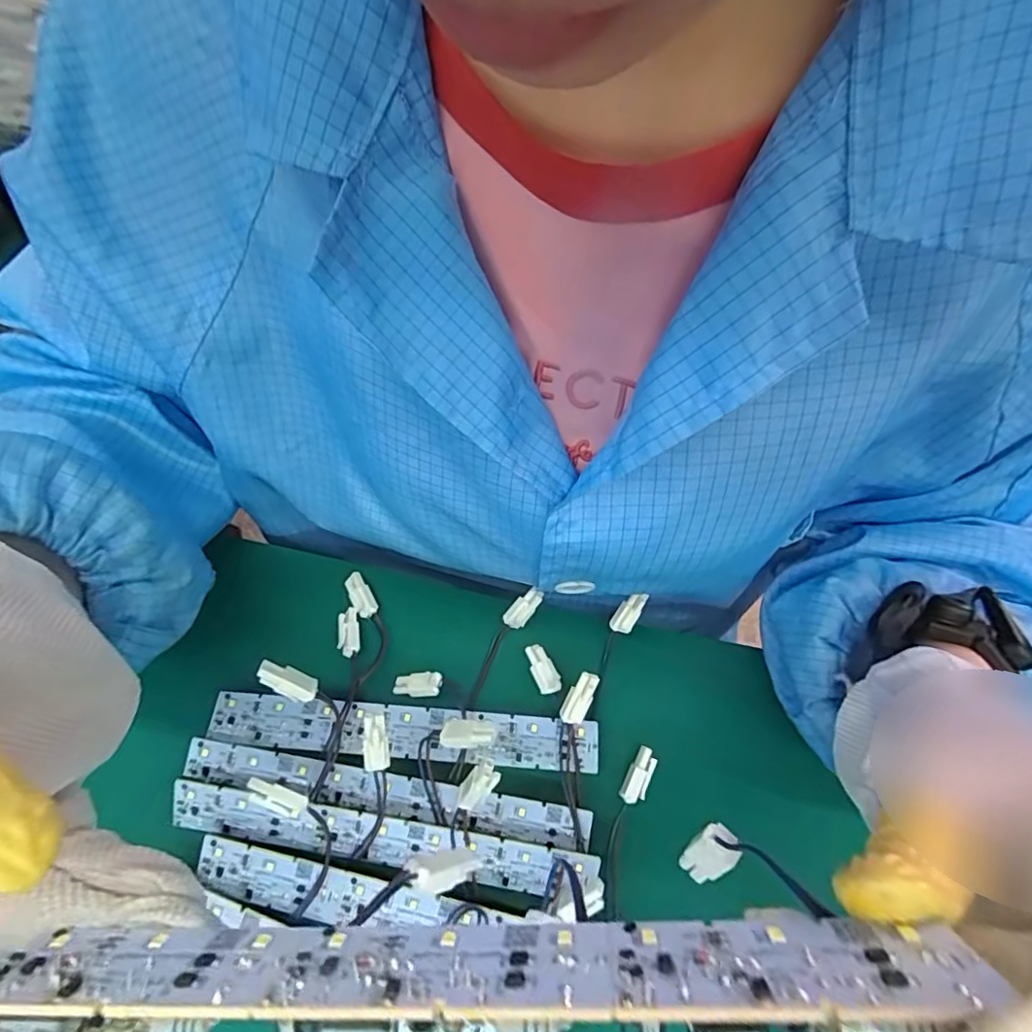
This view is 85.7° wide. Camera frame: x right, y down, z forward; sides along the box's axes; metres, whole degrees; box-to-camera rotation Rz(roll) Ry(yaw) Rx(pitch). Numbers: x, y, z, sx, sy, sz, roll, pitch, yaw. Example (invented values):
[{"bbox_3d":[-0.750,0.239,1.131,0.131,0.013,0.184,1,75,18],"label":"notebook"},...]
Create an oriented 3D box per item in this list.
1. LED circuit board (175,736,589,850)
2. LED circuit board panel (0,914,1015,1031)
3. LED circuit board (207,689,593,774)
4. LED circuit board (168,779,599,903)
[{"bbox_3d":[-0.061,0.129,0.260,0.189,0.011,0.017,10,61,2],"label":"LED circuit board"},{"bbox_3d":[-0.014,0.088,0.105,0.181,0.028,0.006,-6,86,5],"label":"LED circuit board panel"},{"bbox_3d":[-0.055,0.107,0.278,0.191,0.005,0.025,5,61,-1],"label":"LED circuit board"},{"bbox_3d":[-0.061,0.143,0.247,0.188,0.010,0.021,10,61,2],"label":"LED circuit board"}]

